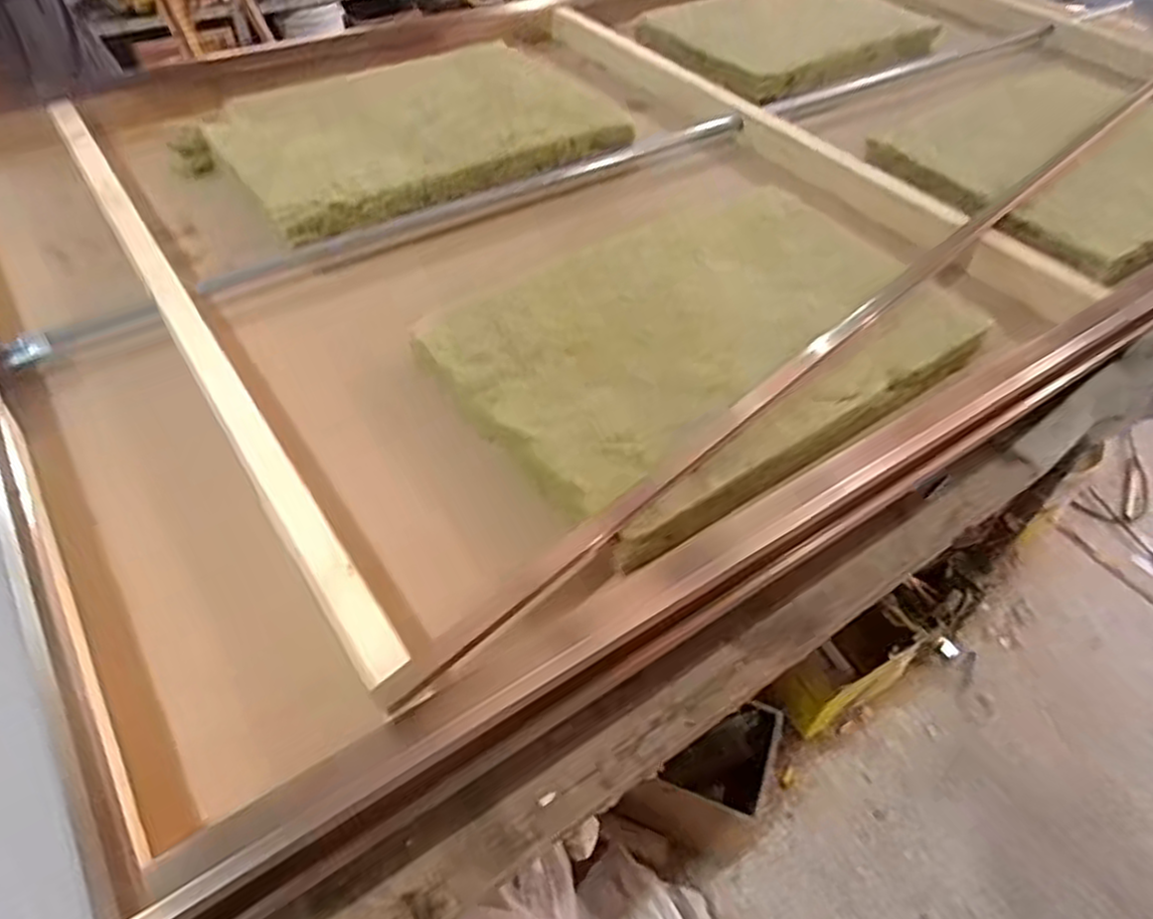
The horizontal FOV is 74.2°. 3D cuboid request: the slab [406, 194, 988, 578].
[{"bbox_3d":[0.116,-0.119,0.671,0.459,0.046,0.314,-29,55,-26],"label":"slab"}]

